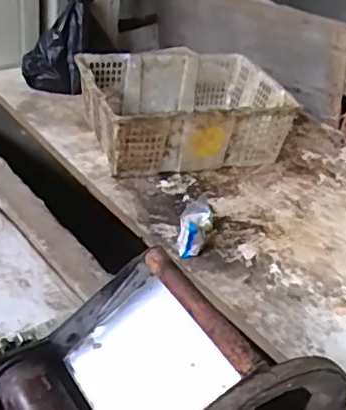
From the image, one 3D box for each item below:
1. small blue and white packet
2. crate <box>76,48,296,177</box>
[{"bbox_3d":[0.042,0.039,1.095,0.061,0.062,0.146,11,45,5],"label":"small blue and white packet"},{"bbox_3d":[0.026,-0.232,1.415,0.481,0.179,0.347,-5,37,-19],"label":"crate"}]

